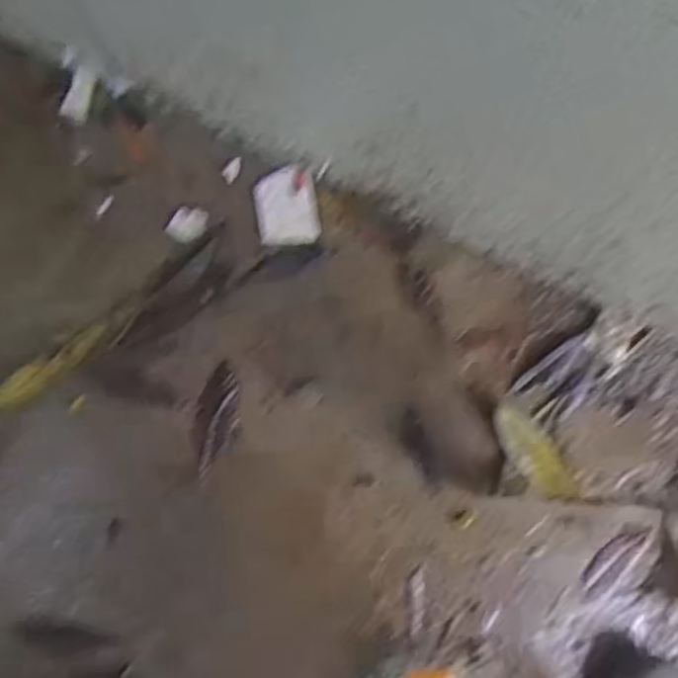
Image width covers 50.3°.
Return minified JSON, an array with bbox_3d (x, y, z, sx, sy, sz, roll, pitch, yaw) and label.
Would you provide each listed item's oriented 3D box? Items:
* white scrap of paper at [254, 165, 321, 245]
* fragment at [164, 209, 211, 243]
[{"bbox_3d":[-0.052,-0.134,0.727,0.060,0.010,0.077,-8,86,-3],"label":"white scrap of paper"},{"bbox_3d":[-0.153,-0.116,0.730,0.035,0.004,0.037,0,86,-3],"label":"fragment"}]

